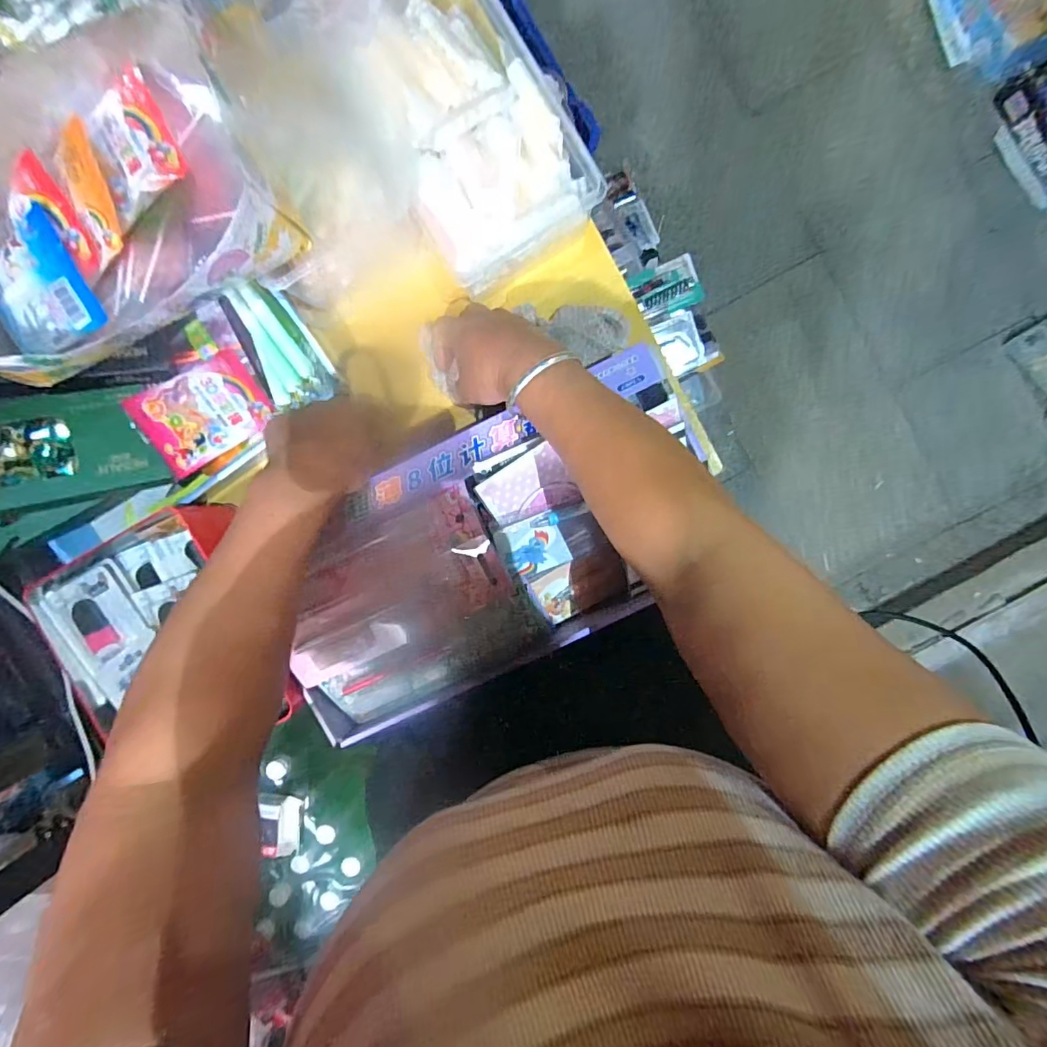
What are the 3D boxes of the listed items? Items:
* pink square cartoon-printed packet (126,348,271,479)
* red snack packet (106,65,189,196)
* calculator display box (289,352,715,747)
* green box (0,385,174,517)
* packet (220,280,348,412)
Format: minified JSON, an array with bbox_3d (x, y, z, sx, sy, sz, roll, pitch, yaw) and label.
[{"bbox_3d":[-0.282,-0.101,0.450,0.106,0.012,0.074,-40,102,-19],"label":"pink square cartoon-printed packet"},{"bbox_3d":[-0.255,-0.259,0.336,0.035,0.014,0.068,-23,92,1],"label":"red snack packet"},{"bbox_3d":[-0.027,0.025,0.422,0.371,0.044,0.192,-27,92,2],"label":"calculator display box"},{"bbox_3d":[-0.398,-0.055,0.403,0.171,0.019,0.089,-17,102,-26],"label":"green box"},{"bbox_3d":[-0.212,-0.158,0.442,0.068,0.030,0.113,-22,92,1],"label":"packet"}]

